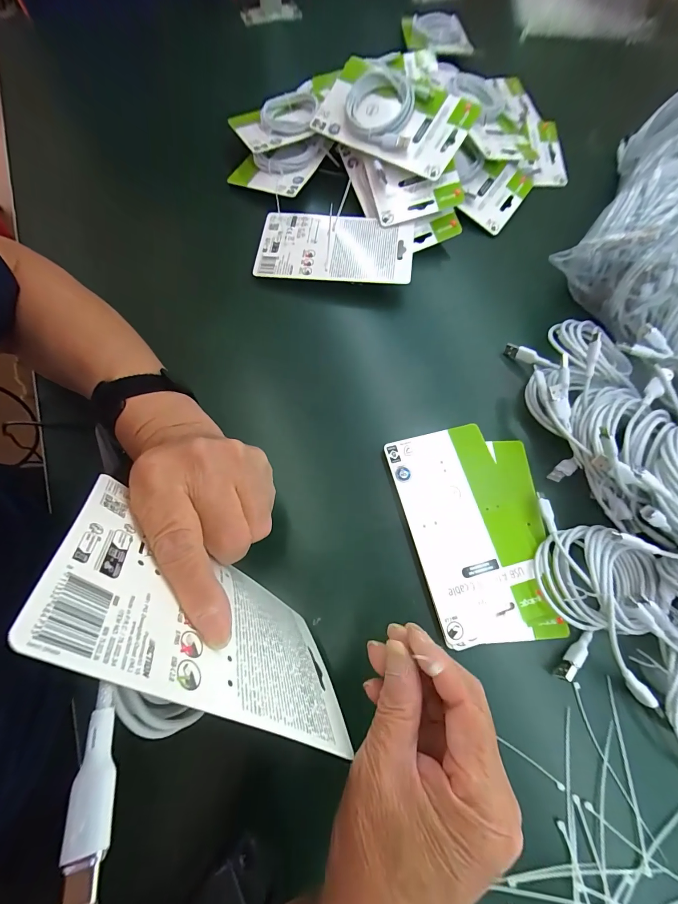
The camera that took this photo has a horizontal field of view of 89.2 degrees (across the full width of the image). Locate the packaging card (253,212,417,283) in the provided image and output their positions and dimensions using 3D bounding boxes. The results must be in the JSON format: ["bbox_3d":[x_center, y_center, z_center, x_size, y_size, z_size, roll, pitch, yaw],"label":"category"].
[{"bbox_3d":[-0.006,-0.244,0.413,0.184,0.025,0.097,8,71,0],"label":"packaging card"}]

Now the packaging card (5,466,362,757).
[{"bbox_3d":[-0.056,0.089,0.175,0.004,0.172,0.088,-39,31,4],"label":"packaging card"}]

